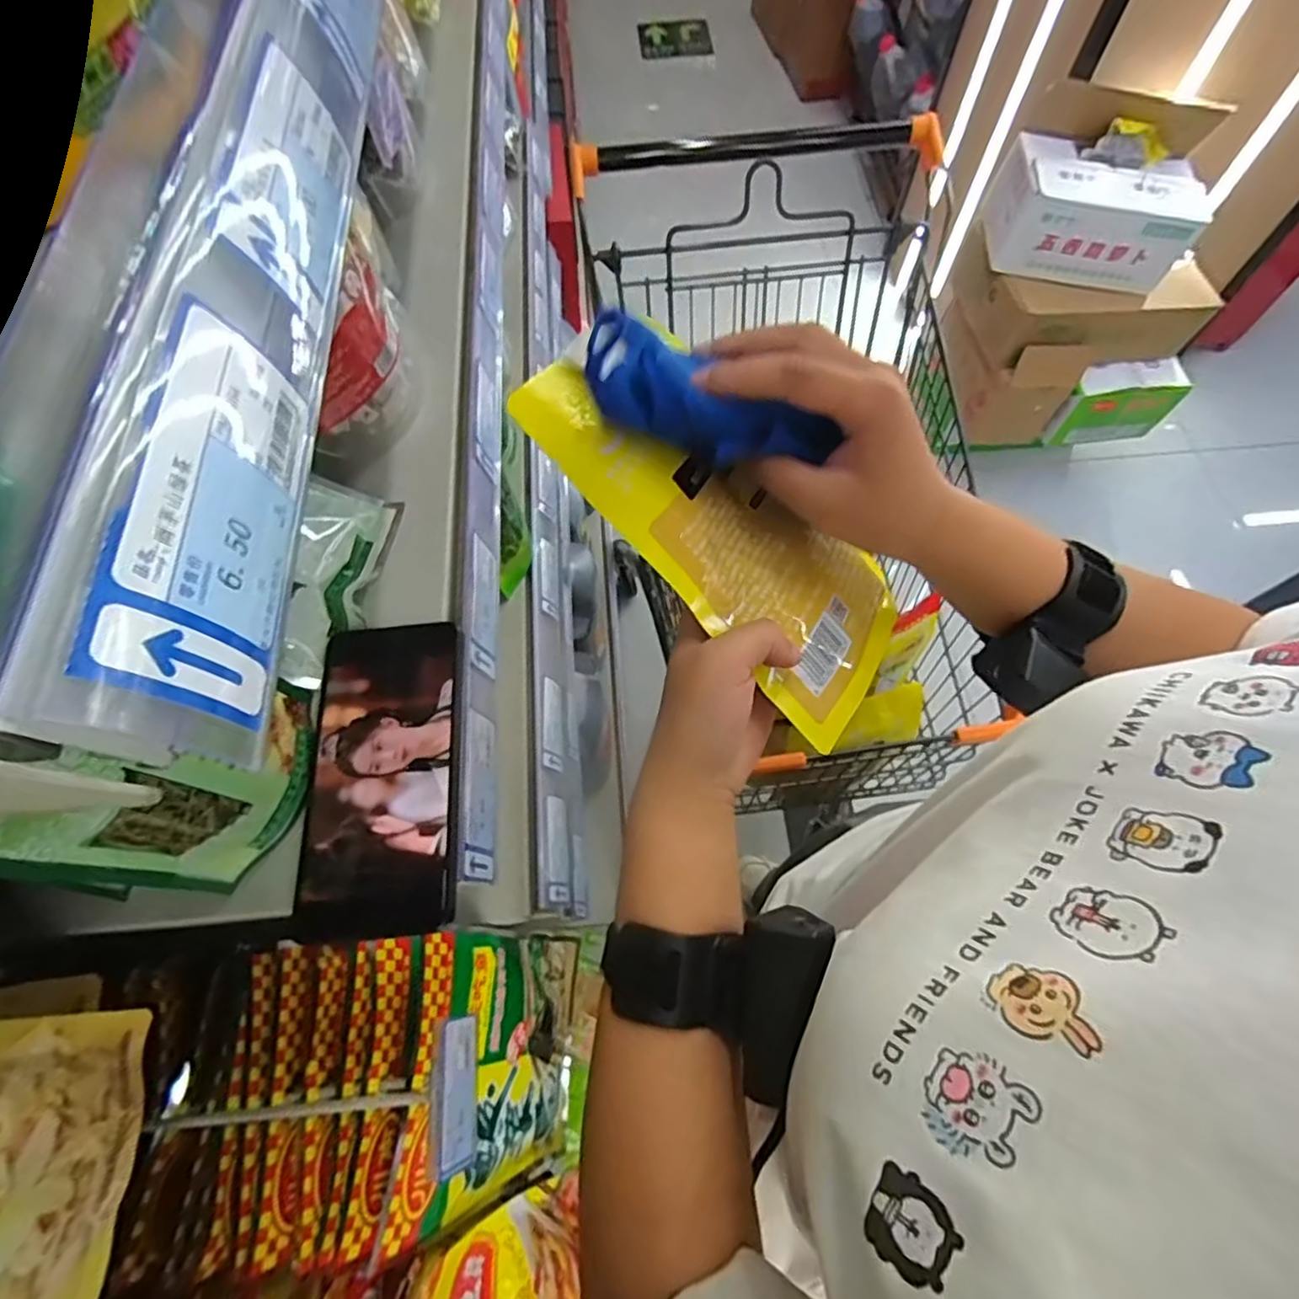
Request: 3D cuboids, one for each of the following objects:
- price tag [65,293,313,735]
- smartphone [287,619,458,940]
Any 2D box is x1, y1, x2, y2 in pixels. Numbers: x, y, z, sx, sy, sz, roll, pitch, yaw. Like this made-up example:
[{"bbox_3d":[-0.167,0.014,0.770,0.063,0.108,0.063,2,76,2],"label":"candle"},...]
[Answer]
[{"bbox_3d":[-0.095,-0.031,0.144,0.004,0.038,0.092,-13,65,15],"label":"price tag"},{"bbox_3d":[-0.144,0.062,0.345,0.078,0.007,0.163,-6,65,-2],"label":"smartphone"}]

